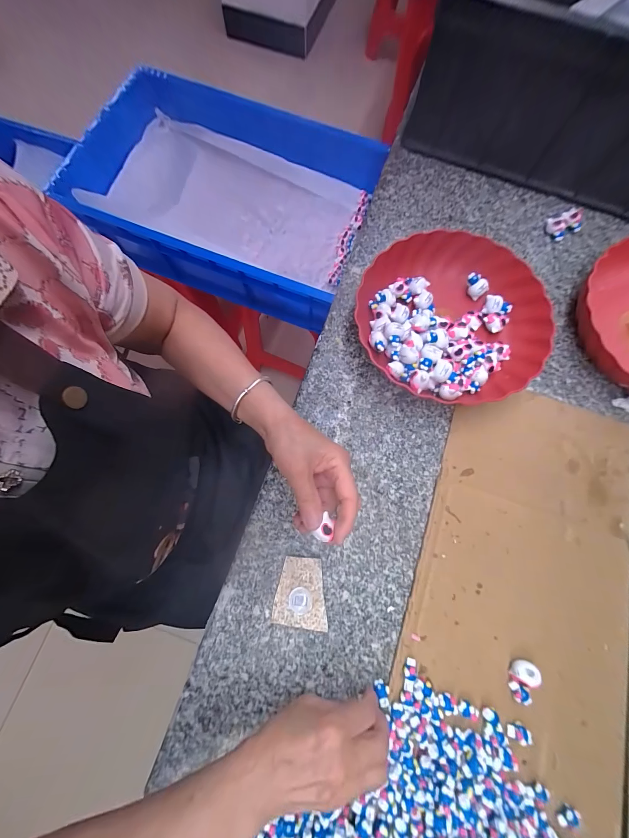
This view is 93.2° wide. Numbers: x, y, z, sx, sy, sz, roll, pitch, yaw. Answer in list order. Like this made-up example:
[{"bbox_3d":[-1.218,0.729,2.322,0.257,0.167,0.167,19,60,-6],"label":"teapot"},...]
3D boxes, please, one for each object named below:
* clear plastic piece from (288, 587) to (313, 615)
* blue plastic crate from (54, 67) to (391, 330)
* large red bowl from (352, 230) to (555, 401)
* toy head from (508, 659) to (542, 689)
[{"bbox_3d":[-0.016,0.204,0.332,0.025,0.004,0.027,5,76,2],"label":"clear plastic piece"},{"bbox_3d":[-0.217,-0.521,0.691,0.667,0.142,0.408,22,78,4],"label":"blue plastic crate"},{"bbox_3d":[0.185,-0.134,0.400,0.228,0.050,0.230,0,76,0],"label":"large red bowl"},{"bbox_3d":[0.222,0.270,0.317,0.023,0.024,0.021,17,77,5],"label":"toy head"}]

